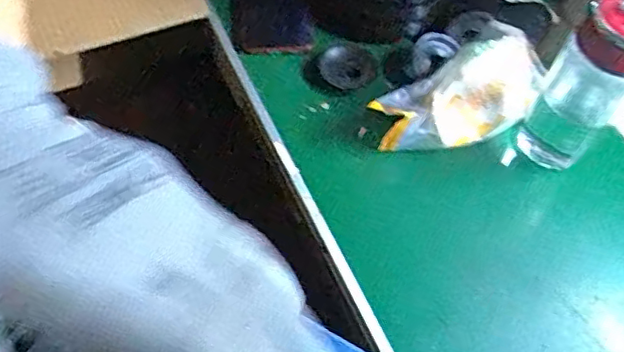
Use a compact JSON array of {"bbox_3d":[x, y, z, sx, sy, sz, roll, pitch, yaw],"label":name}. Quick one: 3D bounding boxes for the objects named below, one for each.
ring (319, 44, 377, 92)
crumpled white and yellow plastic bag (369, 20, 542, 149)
[{"bbox_3d":[0.041,-0.117,0.627,0.057,0.018,0.057,2,57,-3],"label":"ring"},{"bbox_3d":[0.149,-0.082,0.596,0.192,0.067,0.108,-39,68,-25],"label":"crumpled white and yellow plastic bag"}]

